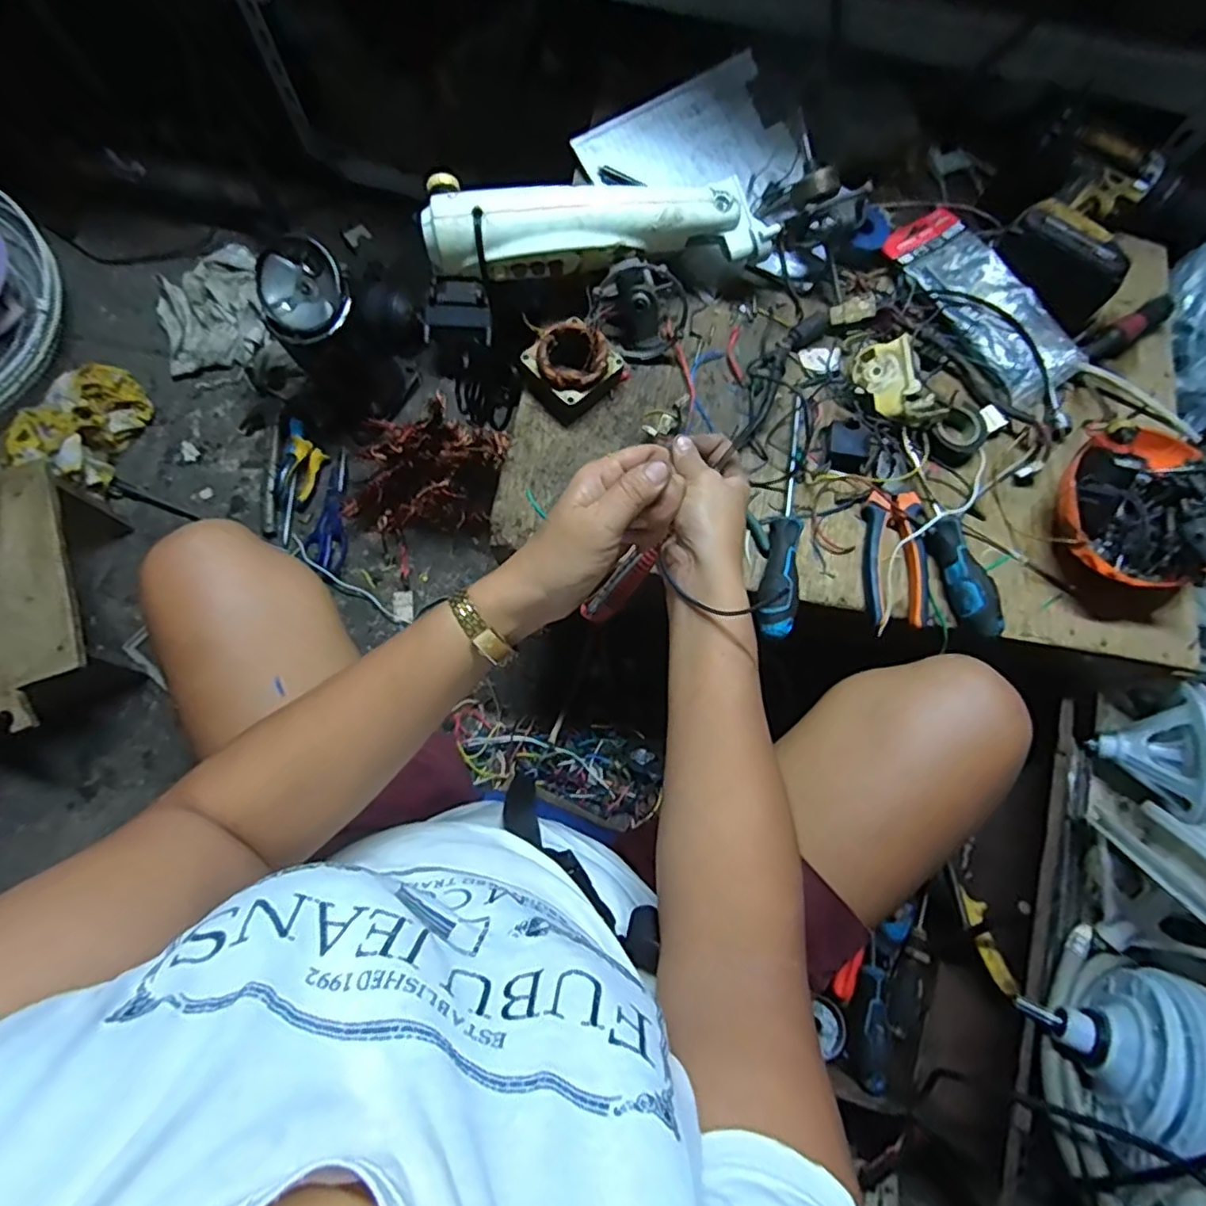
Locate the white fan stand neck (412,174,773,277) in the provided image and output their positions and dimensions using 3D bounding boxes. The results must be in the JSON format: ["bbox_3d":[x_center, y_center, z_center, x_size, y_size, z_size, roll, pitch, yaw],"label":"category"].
[{"bbox_3d":[-0.001,-0.357,0.588,0.329,0.050,0.060,-7,74,-3],"label":"white fan stand neck"}]

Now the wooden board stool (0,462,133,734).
[{"bbox_3d":[-0.712,0.014,0.779,0.183,0.148,0.314,-23,76,-7],"label":"wooden board stool"}]

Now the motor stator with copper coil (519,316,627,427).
[{"bbox_3d":[-0.031,-0.232,0.610,0.082,0.051,0.075,-40,78,-11],"label":"motor stator with copper coil"}]

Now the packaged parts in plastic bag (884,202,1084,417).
[{"bbox_3d":[0.387,-0.308,0.631,0.083,0.030,0.227,-29,77,-9],"label":"packaged parts in plastic bag"}]

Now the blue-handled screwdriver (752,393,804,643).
[{"bbox_3d":[0.169,-0.085,0.571,0.032,0.029,0.242,10,74,2],"label":"blue-handled screwdriver"}]

